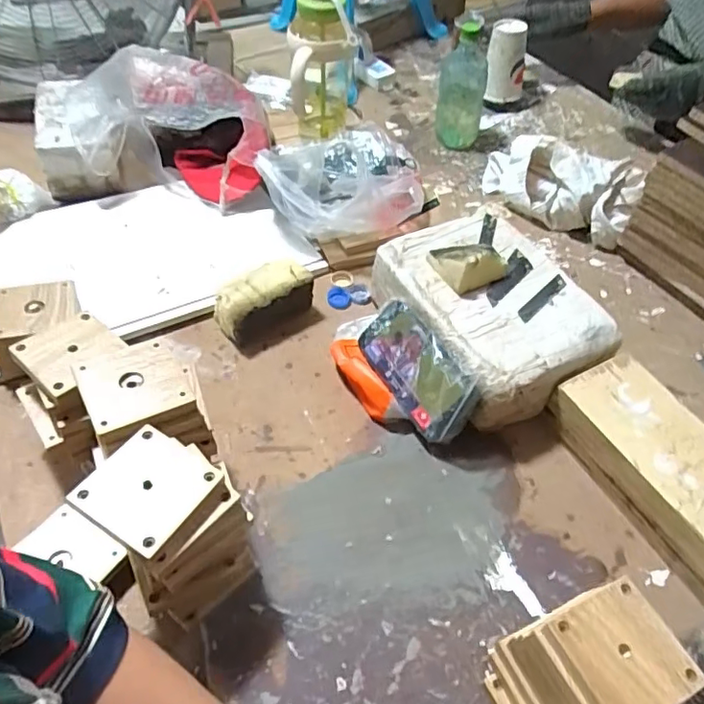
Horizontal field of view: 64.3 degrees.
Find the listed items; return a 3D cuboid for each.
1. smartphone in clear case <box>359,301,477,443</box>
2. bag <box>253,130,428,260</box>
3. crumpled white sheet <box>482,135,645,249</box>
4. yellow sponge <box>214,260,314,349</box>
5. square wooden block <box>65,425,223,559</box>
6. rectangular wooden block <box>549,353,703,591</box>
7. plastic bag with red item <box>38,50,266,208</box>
[{"bbox_3d":[0.073,0.020,0.655,0.014,0.090,0.163,9,34,-50],"label":"smartphone in clear case"},{"bbox_3d":[-0.016,-0.259,0.848,0.237,0.129,0.187,-4,52,-7],"label":"bag"},{"bbox_3d":[0.334,-0.279,0.899,0.240,0.102,0.137,21,54,12],"label":"crumpled white sheet"},{"bbox_3d":[-0.111,-0.066,0.733,0.130,0.065,0.060,-27,58,-22],"label":"yellow sponge"},{"bbox_3d":[-0.155,0.103,0.427,0.081,0.015,0.082,27,55,17],"label":"square wooden block"},{"bbox_3d":[0.344,0.136,0.602,0.118,0.072,0.276,-20,56,-18],"label":"rectangular wooden block"},{"bbox_3d":[-0.312,-0.361,0.891,0.360,0.119,0.250,1,52,-3],"label":"plastic bag with red item"}]

